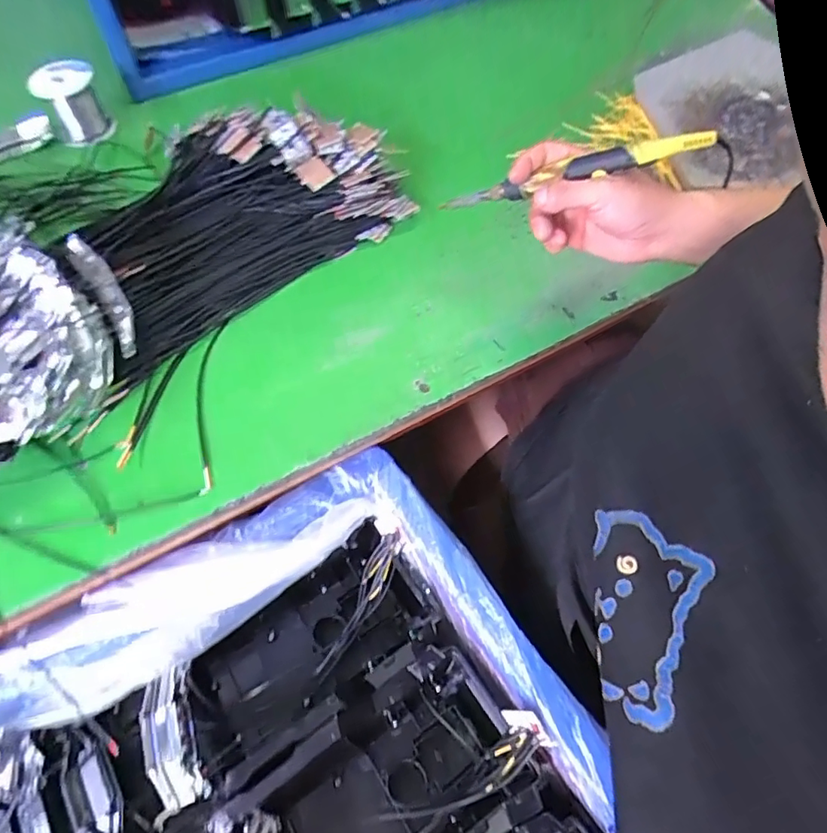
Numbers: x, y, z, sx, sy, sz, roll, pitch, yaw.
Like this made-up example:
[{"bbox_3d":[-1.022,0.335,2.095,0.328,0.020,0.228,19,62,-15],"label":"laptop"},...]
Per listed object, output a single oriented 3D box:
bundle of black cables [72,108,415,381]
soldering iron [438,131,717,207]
[{"bbox_3d":[-0.180,-0.209,0.515,0.318,0.052,0.228,-36,67,-17],"label":"bundle of black cables"},{"bbox_3d":[0.110,-0.183,0.412,0.208,0.018,0.014,0,56,37],"label":"soldering iron"}]

